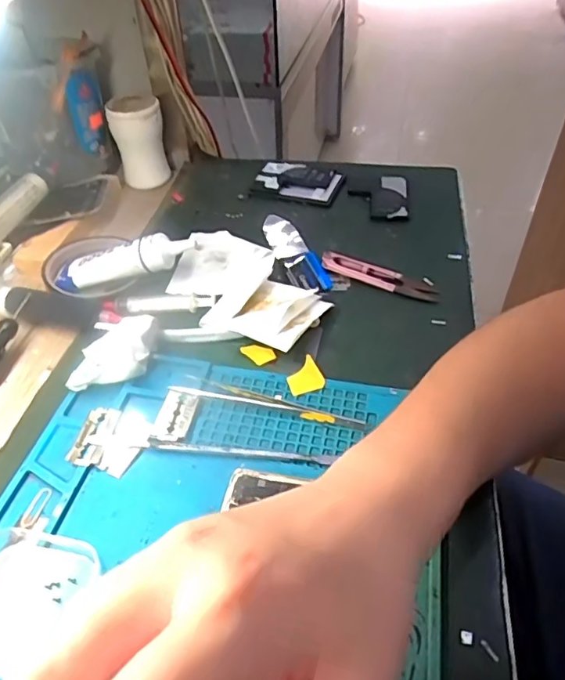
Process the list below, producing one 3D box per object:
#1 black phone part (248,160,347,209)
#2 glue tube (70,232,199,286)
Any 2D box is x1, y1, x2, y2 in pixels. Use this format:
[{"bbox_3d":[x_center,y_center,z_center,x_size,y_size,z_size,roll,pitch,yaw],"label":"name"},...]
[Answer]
[{"bbox_3d":[0.016,-0.168,0.562,0.090,0.012,0.067,12,46,14],"label":"black phone part"},{"bbox_3d":[-0.127,-0.066,0.440,0.110,0.023,0.027,-12,44,10],"label":"glue tube"}]

